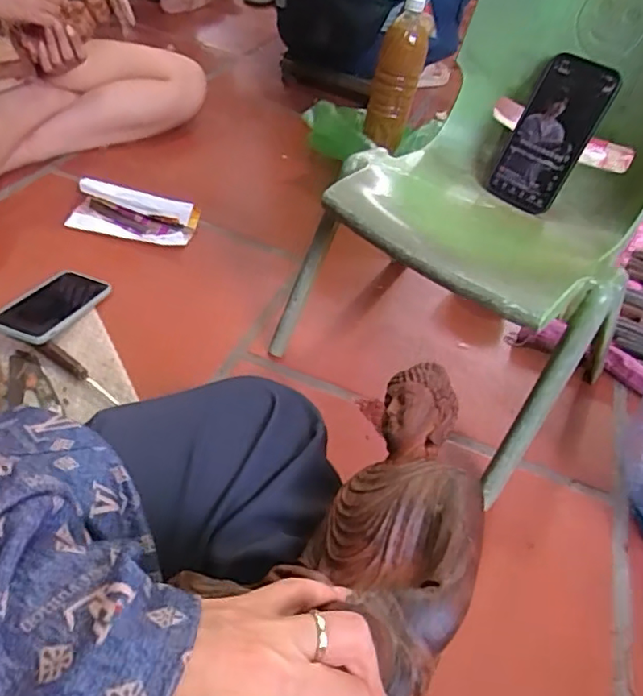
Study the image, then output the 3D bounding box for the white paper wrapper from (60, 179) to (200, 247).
[{"bbox_3d":[-0.313,-0.219,0.951,0.208,0.033,0.107,14,43,1],"label":"white paper wrapper"}]

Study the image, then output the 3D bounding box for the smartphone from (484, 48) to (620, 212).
[{"bbox_3d":[0.254,-0.236,0.642,0.082,0.160,0.013,36,26,25],"label":"smartphone"}]

